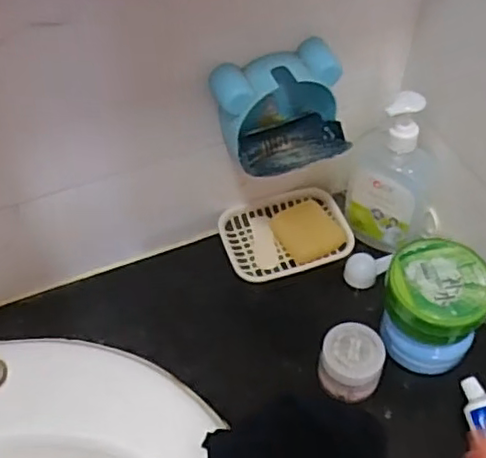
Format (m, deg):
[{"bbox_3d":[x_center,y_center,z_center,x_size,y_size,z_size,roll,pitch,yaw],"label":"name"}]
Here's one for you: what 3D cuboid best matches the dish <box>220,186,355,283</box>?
[{"bbox_3d":[0.047,0.006,0.714,0.137,0.024,0.099,-15,54,-11],"label":"dish"}]

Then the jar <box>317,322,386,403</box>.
[{"bbox_3d":[0.103,0.129,0.605,0.056,0.055,0.060,0,52,0],"label":"jar"}]

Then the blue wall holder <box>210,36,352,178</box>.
[{"bbox_3d":[0.038,-0.098,0.593,0.115,0.103,0.093,-20,55,-14],"label":"blue wall holder"}]

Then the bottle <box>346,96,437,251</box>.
[{"bbox_3d":[0.159,-0.060,0.657,0.090,0.183,0.068,17,54,13],"label":"bottle"}]

